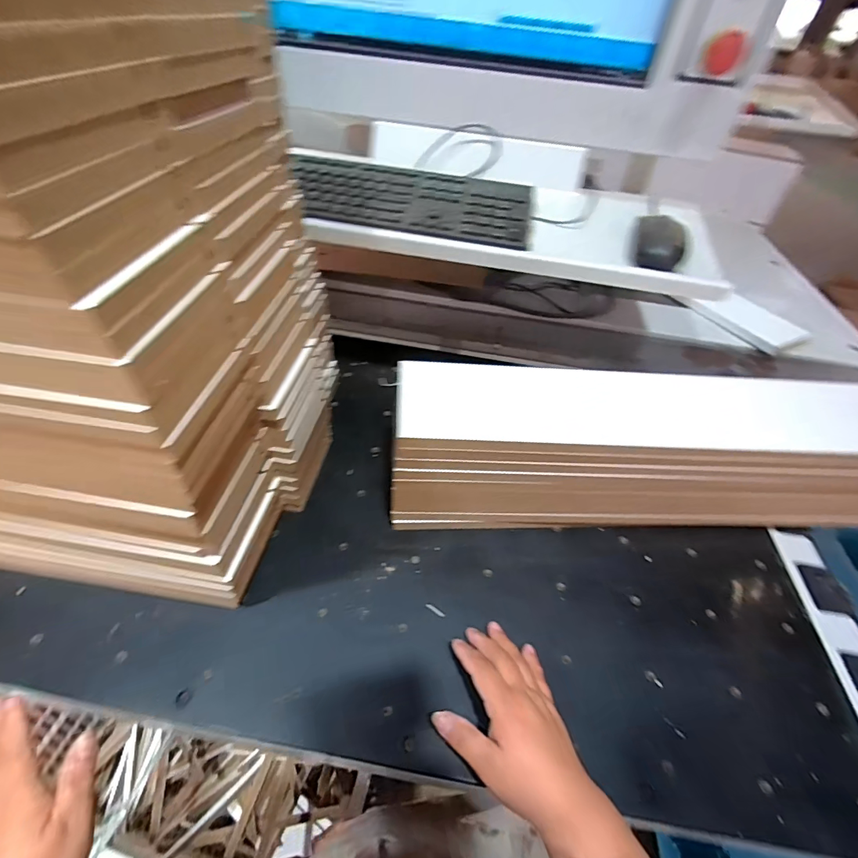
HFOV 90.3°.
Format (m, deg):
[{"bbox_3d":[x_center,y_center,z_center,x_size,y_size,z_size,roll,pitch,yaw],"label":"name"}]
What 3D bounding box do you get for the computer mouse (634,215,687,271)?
[{"bbox_3d":[0.274,-0.228,0.513,0.058,0.043,0.083,16,45,9],"label":"computer mouse"}]

